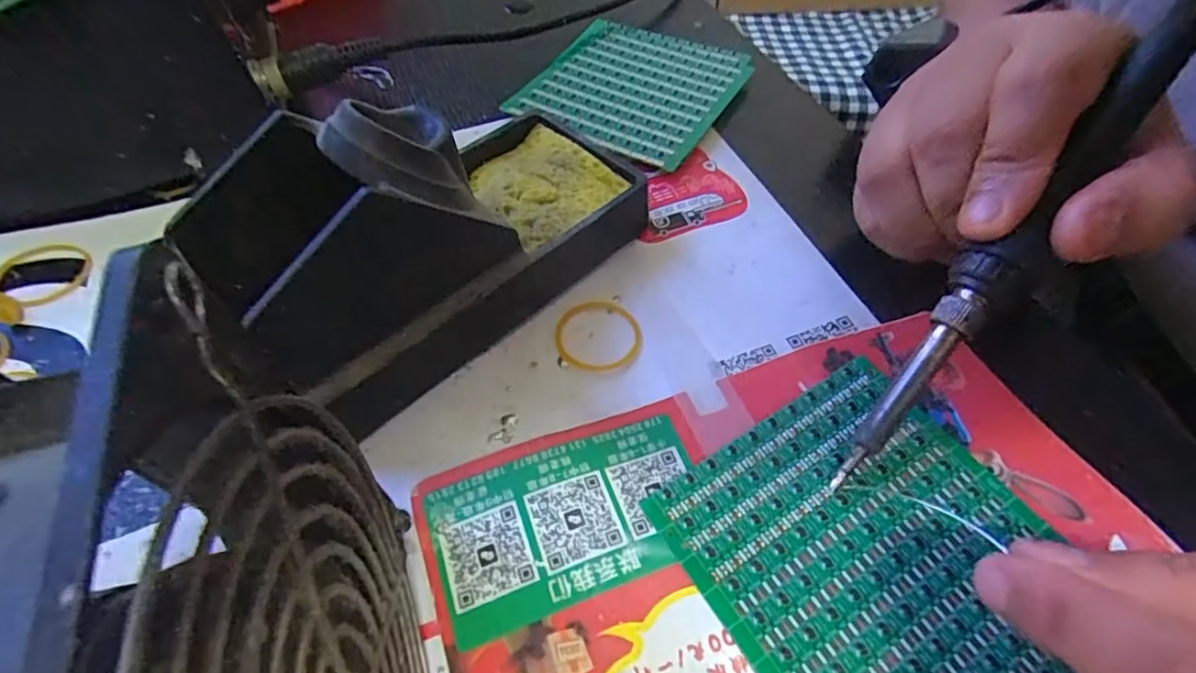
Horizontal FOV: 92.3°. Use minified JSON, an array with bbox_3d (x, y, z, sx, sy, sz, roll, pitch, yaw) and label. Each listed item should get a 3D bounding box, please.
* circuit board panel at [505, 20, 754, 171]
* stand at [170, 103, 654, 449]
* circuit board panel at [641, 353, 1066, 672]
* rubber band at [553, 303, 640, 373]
[{"bbox_3d":[0.019,-0.130,0.299,0.095,0.009,0.105,26,58,17],"label":"circuit board panel"},{"bbox_3d":[-0.053,-0.041,0.194,0.070,0.078,0.146,34,60,21],"label":"stand"},{"bbox_3d":[0.079,0.063,0.161,0.092,0.004,0.099,-27,59,-19],"label":"circuit board panel"},{"bbox_3d":[0.000,-0.001,0.211,0.031,0.004,0.032,-15,56,-11],"label":"rubber band"}]

